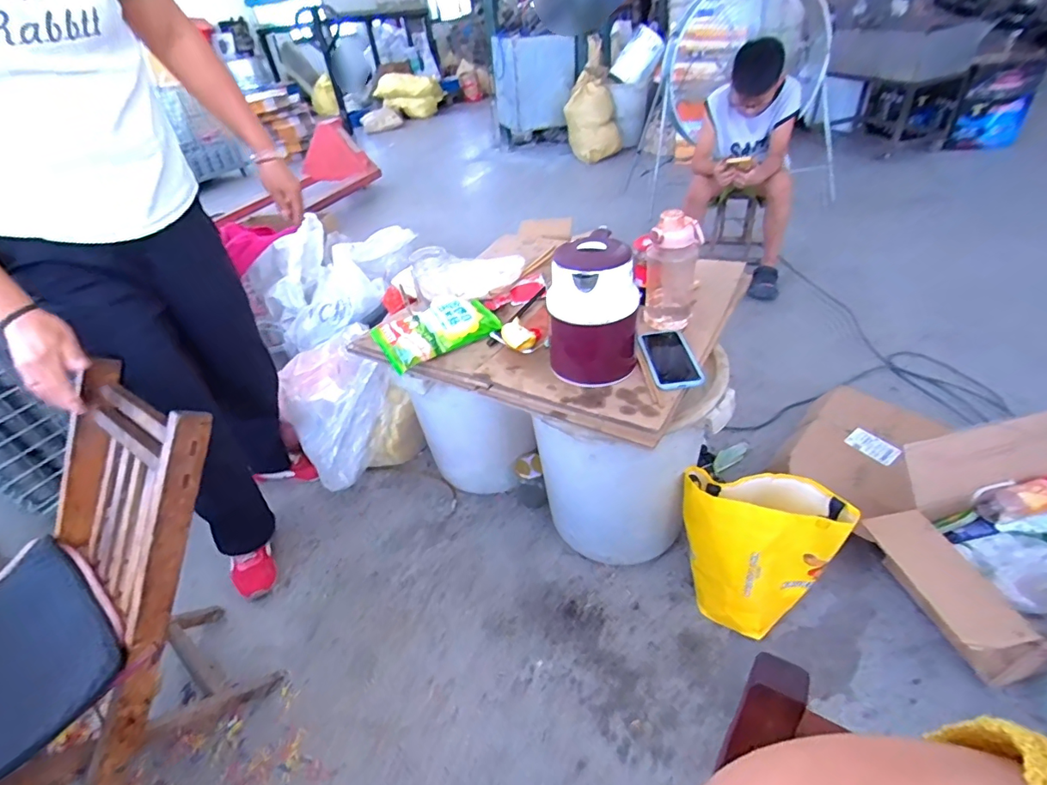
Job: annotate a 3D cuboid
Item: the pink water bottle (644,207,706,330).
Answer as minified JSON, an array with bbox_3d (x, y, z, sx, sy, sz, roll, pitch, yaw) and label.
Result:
[{"bbox_3d":[0.273,-0.225,0.924,0.100,0.206,0.075,6,41,17],"label":"pink water bottle"}]

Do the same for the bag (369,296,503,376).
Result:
[{"bbox_3d":[-0.178,-0.134,1.010,0.233,0.052,0.138,-27,42,-22],"label":"bag"}]

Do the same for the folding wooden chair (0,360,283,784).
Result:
[{"bbox_3d":[-0.724,0.390,0.816,0.391,0.594,0.556,17,46,25],"label":"folding wooden chair"}]

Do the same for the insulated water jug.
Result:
[{"bbox_3d":[0.122,-0.149,0.859,0.147,0.225,0.173,-1,39,9],"label":"insulated water jug"}]

